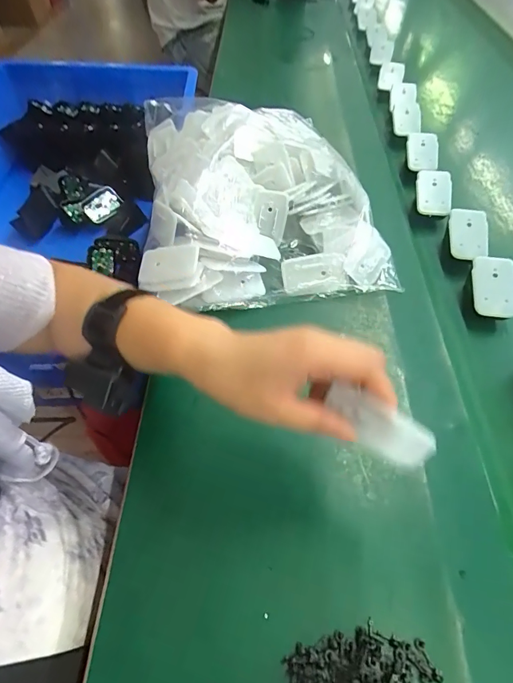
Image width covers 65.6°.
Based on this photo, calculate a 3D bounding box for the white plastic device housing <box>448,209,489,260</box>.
[{"bbox_3d":[0.247,-0.127,0.467,0.045,0.014,0.059,0,83,5],"label":"white plastic device housing"}]

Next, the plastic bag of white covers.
[{"bbox_3d":[-0.008,-0.191,0.506,0.266,0.095,0.331,-9,54,-7],"label":"plastic bag of white covers"}]

